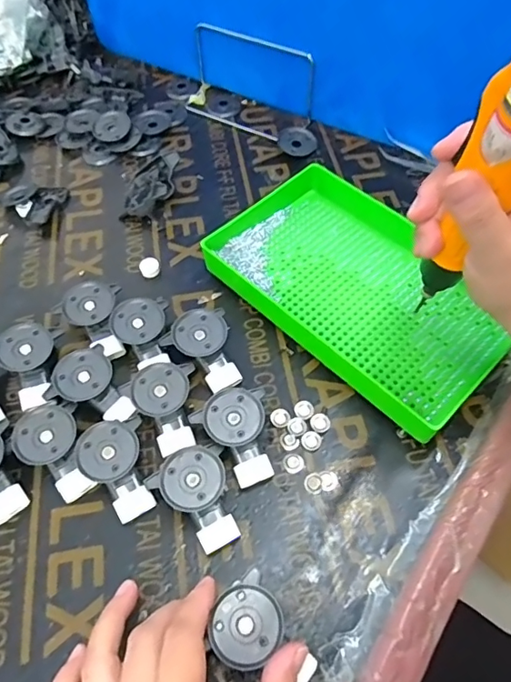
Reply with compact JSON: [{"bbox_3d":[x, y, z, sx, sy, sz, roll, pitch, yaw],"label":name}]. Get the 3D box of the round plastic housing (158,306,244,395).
[{"bbox_3d":[-0.037,0.007,0.412,0.050,0.030,0.065,-32,62,-17],"label":"round plastic housing"}]

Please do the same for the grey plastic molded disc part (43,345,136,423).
[{"bbox_3d":[-0.123,0.041,0.393,0.052,0.026,0.069,-40,65,-21],"label":"grey plastic molded disc part"}]

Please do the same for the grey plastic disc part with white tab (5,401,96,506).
[{"bbox_3d":[-0.146,0.082,0.367,0.044,0.030,0.064,-18,59,-9],"label":"grey plastic disc part with white tab"}]

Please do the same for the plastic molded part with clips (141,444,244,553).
[{"bbox_3d":[-0.036,0.107,0.349,0.052,0.029,0.064,-27,61,-14],"label":"plastic molded part with clips"}]

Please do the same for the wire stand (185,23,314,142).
[{"bbox_3d":[-0.014,-0.285,0.567,0.150,0.075,0.053,27,63,17],"label":"wire stand"}]

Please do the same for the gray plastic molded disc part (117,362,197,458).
[{"bbox_3d":[-0.065,0.048,0.381,0.053,0.021,0.062,-22,60,-12],"label":"gray plastic molded disc part"}]

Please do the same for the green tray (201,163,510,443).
[{"bbox_3d":[0.087,-0.052,0.440,0.252,0.034,0.164,39,67,22],"label":"green tray"}]

